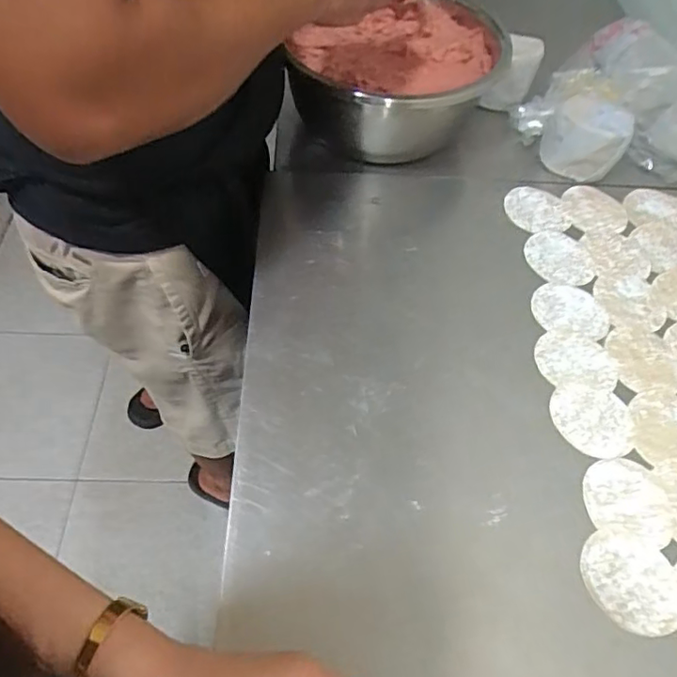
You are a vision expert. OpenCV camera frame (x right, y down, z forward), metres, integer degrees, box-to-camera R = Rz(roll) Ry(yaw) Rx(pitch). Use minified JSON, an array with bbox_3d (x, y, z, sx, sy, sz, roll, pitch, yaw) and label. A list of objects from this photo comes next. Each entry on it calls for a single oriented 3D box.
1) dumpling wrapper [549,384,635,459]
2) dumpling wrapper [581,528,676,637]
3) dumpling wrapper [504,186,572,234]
[{"bbox_3d":[0.242,0.077,0.542,0.075,0.004,0.073,2,56,-3],"label":"dumpling wrapper"},{"bbox_3d":[0.239,0.196,0.460,0.080,0.004,0.074,2,56,-3],"label":"dumpling wrapper"},{"bbox_3d":[0.243,-0.159,0.700,0.071,0.004,0.075,-8,61,-6],"label":"dumpling wrapper"}]

